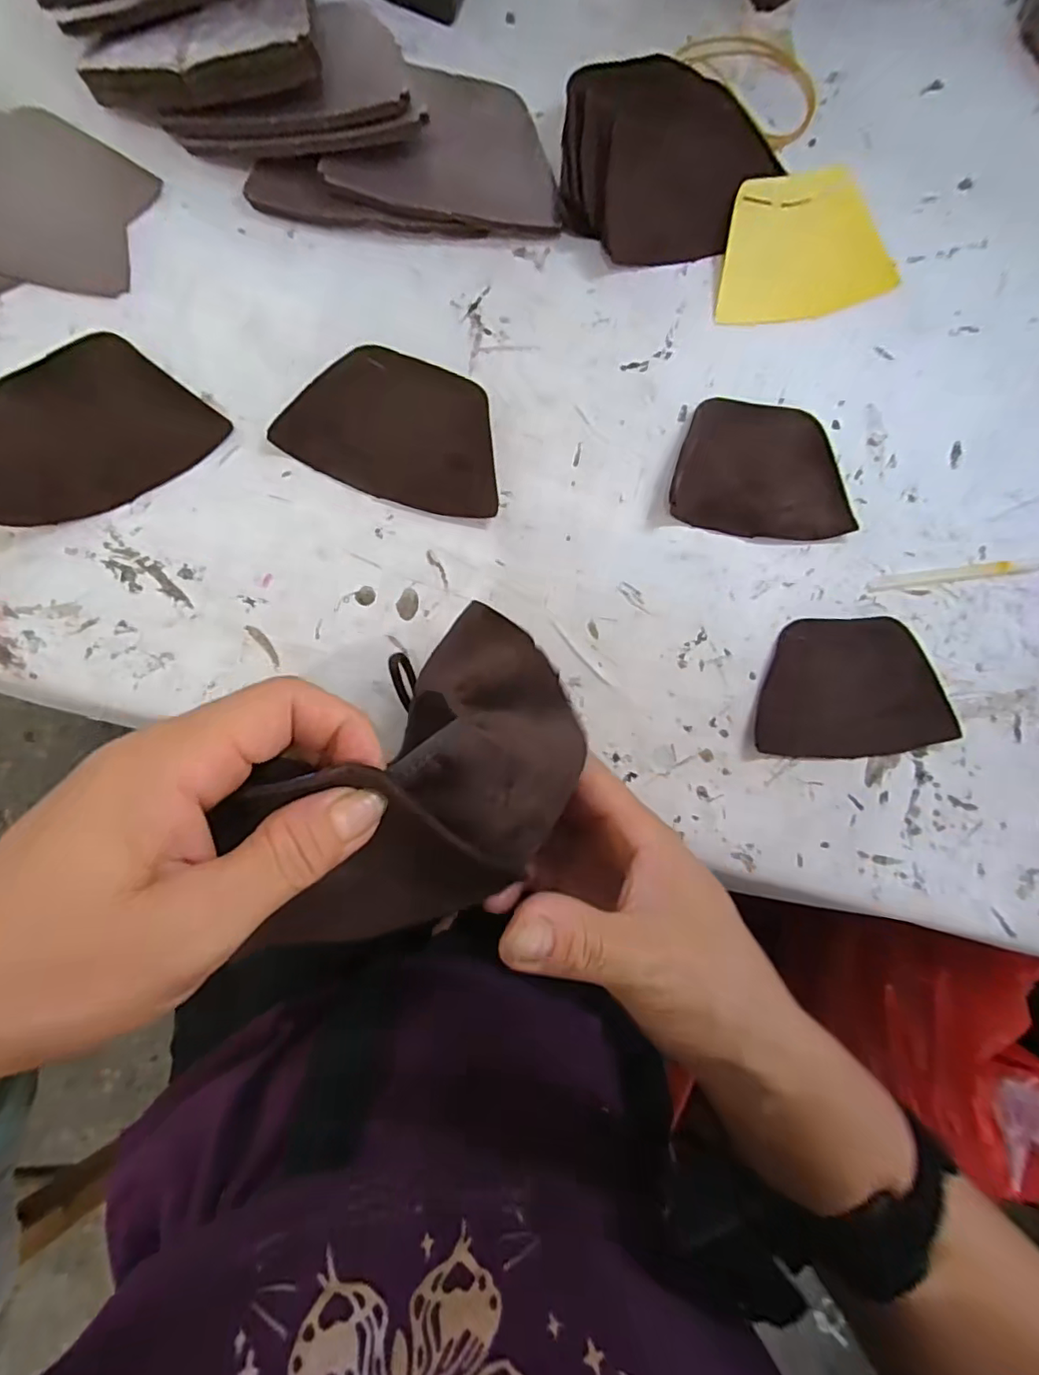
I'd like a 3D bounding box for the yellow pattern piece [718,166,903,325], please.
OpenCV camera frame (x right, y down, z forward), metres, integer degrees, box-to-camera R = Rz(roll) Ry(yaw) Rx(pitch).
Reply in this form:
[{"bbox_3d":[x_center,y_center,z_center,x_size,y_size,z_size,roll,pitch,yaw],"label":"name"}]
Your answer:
[{"bbox_3d":[0.162,-0.247,0.328,0.111,0.006,0.069,-13,106,-9],"label":"yellow pattern piece"}]

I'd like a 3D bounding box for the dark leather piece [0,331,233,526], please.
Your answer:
[{"bbox_3d":[-0.200,-0.119,0.267,0.100,0.019,0.073,-40,91,-8],"label":"dark leather piece"}]

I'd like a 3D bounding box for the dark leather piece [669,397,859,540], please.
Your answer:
[{"bbox_3d":[0.129,-0.118,0.311,0.101,0.009,0.072,1,87,-8],"label":"dark leather piece"}]

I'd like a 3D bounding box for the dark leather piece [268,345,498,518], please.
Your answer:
[{"bbox_3d":[-0.060,-0.130,0.292,0.105,0.007,0.071,13,84,-6],"label":"dark leather piece"}]

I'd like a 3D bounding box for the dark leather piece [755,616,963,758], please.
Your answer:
[{"bbox_3d":[0.174,-0.001,0.308,0.104,0.008,0.072,-2,86,-7],"label":"dark leather piece"}]

